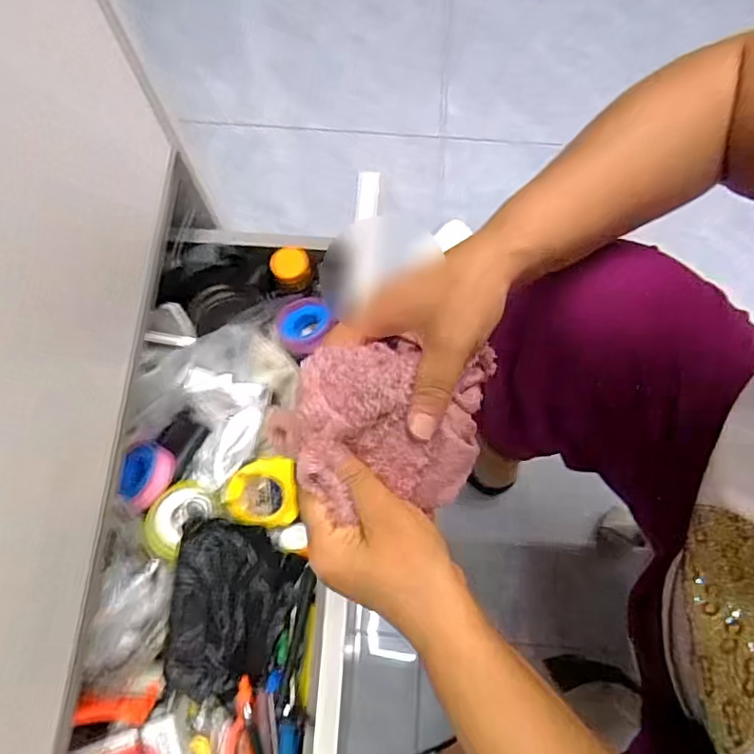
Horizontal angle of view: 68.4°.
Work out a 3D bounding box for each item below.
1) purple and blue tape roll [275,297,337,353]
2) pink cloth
[{"bbox_3d":[-0.090,-0.065,0.680,0.069,0.021,0.071,-24,75,-7],"label":"purple and blue tape roll"},{"bbox_3d":[0.004,0.027,0.320,0.122,0.049,0.102,6,74,2],"label":"pink cloth"}]

